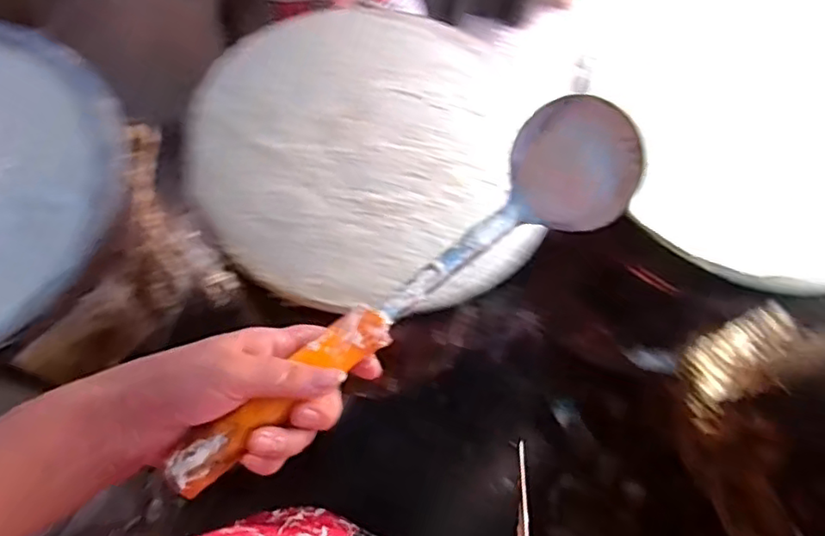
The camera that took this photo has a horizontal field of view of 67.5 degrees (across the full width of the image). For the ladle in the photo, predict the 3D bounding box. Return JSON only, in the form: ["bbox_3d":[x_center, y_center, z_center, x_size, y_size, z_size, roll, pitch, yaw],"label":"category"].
[{"bbox_3d":[0.013,0.010,0.393,0.363,0.051,0.088,-39,76,-21],"label":"ladle"}]

